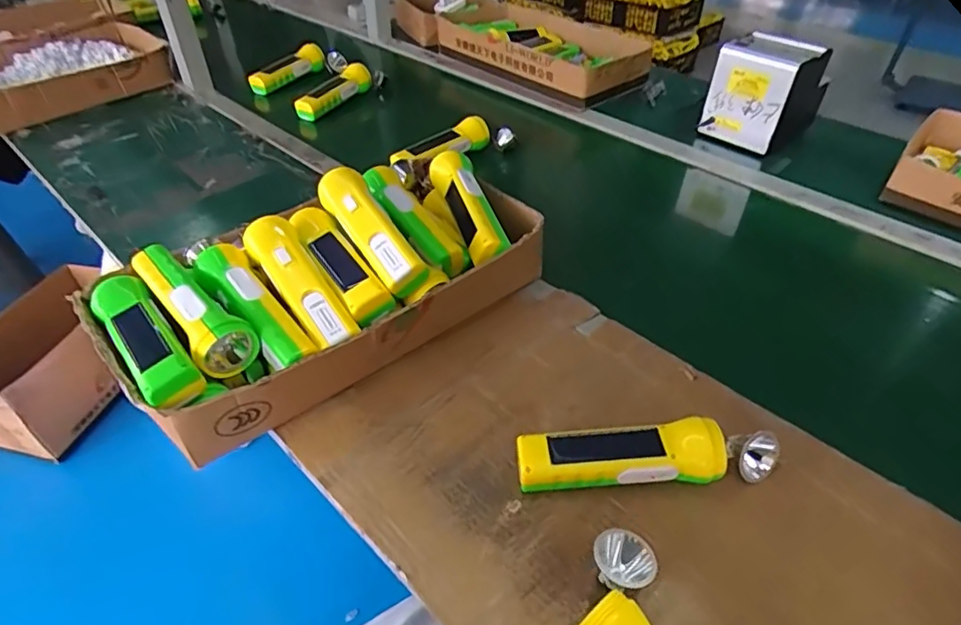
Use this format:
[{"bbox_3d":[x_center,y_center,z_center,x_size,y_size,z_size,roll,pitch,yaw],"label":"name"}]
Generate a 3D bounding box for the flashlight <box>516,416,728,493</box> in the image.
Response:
[{"bbox_3d":[0.113,0.120,0.470,0.163,0.047,0.042,-2,42,-1],"label":"flashlight"}]

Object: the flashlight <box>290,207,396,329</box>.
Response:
[{"bbox_3d":[-0.142,-0.048,0.570,0.042,0.041,0.168,-25,47,-24],"label":"flashlight"}]

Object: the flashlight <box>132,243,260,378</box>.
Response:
[{"bbox_3d":[-0.262,-0.007,0.521,0.053,0.047,0.161,-31,50,-29],"label":"flashlight"}]

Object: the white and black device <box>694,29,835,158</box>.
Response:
[{"bbox_3d":[0.467,-0.365,0.930,0.135,0.134,0.151,30,50,30],"label":"white and black device"}]

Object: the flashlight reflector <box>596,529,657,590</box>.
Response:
[{"bbox_3d":[0.105,0.180,0.412,0.041,0.020,0.041,-31,53,8],"label":"flashlight reflector"}]

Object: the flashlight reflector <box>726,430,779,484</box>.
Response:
[{"bbox_3d":[0.231,0.121,0.484,0.040,0.036,0.039,0,42,0],"label":"flashlight reflector"}]

